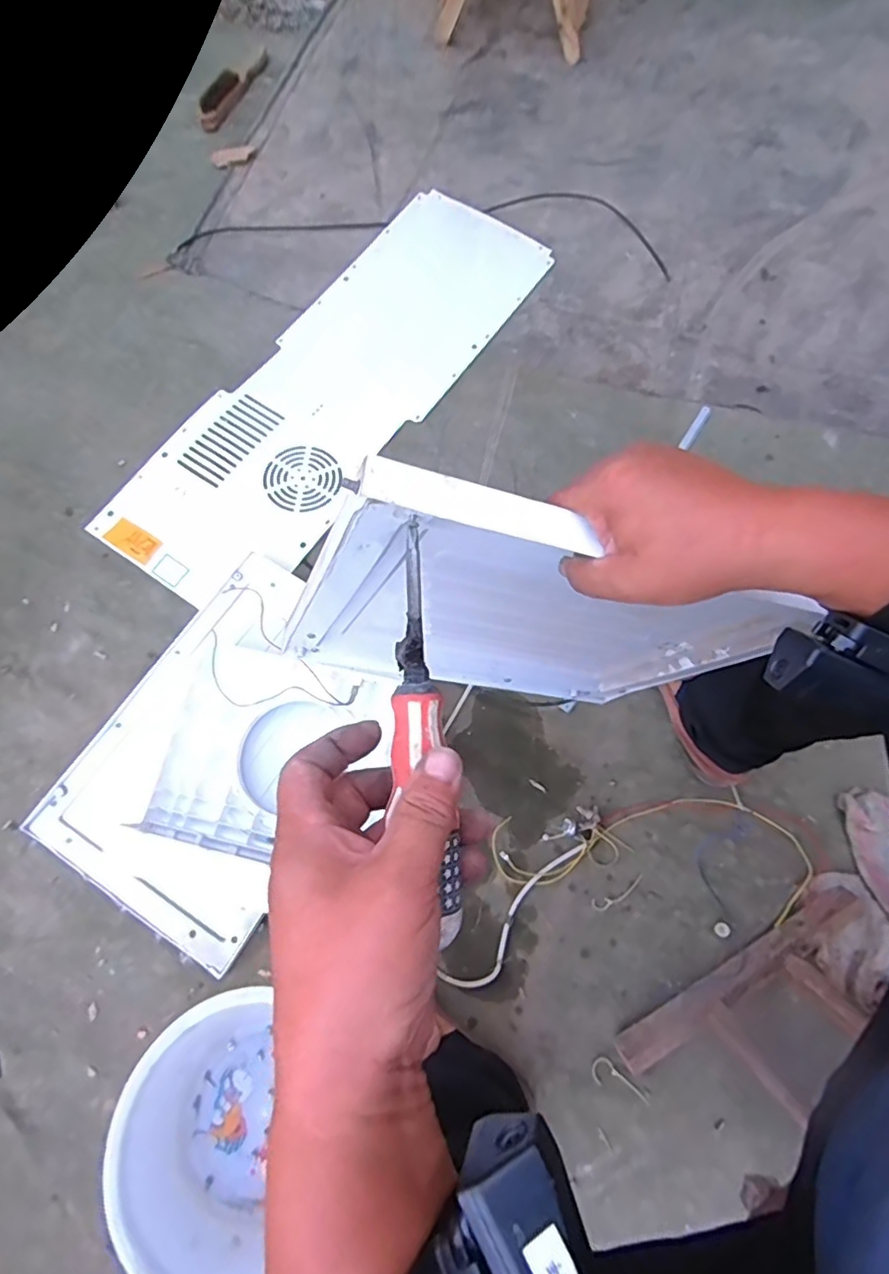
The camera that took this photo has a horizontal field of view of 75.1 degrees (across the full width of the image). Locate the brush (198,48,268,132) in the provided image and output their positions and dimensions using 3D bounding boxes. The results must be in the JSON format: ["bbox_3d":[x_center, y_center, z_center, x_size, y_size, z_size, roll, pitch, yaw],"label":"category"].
[{"bbox_3d":[-0.403,-1.069,1.115,0.060,0.043,0.251,29,74,8],"label":"brush"}]

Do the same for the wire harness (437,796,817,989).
[{"bbox_3d":[0.211,0.288,0.693,0.451,0.019,0.166,-10,72,-4],"label":"wire harness"}]

